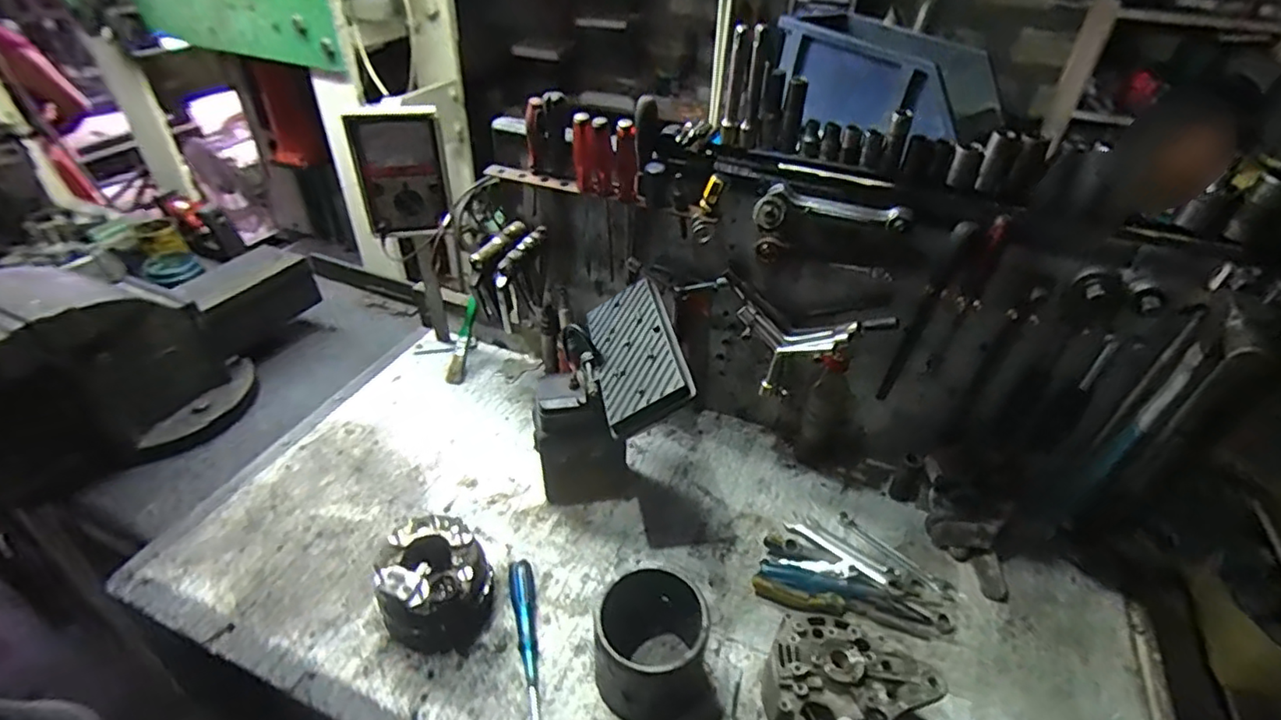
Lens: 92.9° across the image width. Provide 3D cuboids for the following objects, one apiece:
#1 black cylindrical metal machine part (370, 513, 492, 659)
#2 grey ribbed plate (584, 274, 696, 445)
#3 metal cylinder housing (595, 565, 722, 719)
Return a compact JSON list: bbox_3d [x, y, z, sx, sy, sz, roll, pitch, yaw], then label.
[{"bbox_3d":[-0.223,0.251,0.680,0.108,0.094,0.110,0,37,-4],"label":"black cylindrical metal machine part"},{"bbox_3d":[-0.008,-0.012,0.724,0.105,0.021,0.212,-31,42,12],"label":"grey ribbed plate"},{"bbox_3d":[0.017,0.295,0.615,0.117,0.113,0.125,2,37,-1],"label":"metal cylinder housing"}]

